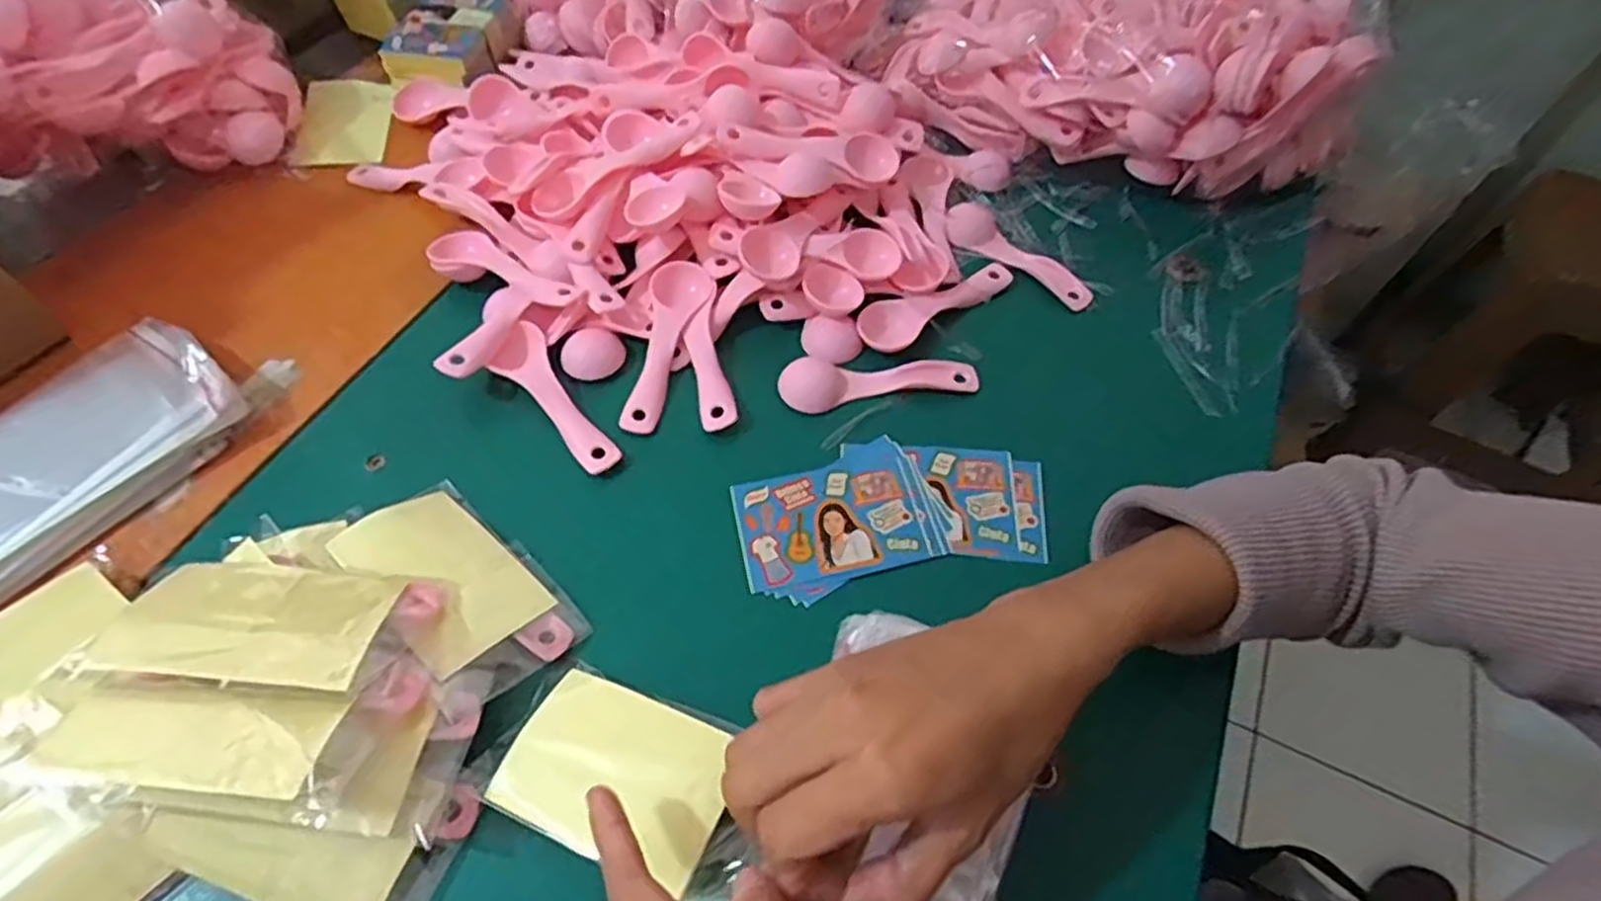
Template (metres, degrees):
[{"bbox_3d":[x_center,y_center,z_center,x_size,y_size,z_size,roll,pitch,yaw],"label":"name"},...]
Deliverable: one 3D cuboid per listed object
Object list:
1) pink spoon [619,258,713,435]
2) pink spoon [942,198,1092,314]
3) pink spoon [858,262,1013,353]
[{"bbox_3d":[-0.076,-0.063,0.441,0.034,0.015,0.113,7,57,1],"label":"pink spoon"},{"bbox_3d":[0.141,-0.127,0.497,0.028,0.016,0.107,-37,66,-24],"label":"pink spoon"},{"bbox_3d":[0.086,-0.092,0.468,0.111,0.015,0.033,-25,62,-18],"label":"pink spoon"}]

